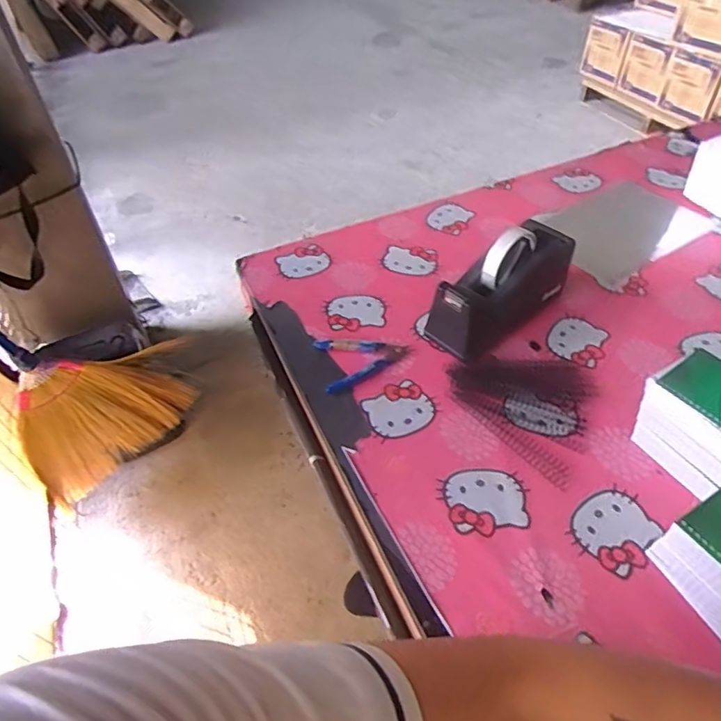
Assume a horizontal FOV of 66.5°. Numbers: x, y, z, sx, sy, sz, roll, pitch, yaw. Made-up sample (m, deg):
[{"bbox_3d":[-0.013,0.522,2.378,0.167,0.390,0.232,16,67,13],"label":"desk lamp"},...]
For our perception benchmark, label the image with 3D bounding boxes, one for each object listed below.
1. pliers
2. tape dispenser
[{"bbox_3d":[0.006,-0.001,0.673,0.110,0.015,0.073,-10,48,-6],"label":"pliers"},{"bbox_3d":[0.171,-0.091,0.684,0.211,0.116,0.078,-32,54,-24],"label":"tape dispenser"}]

